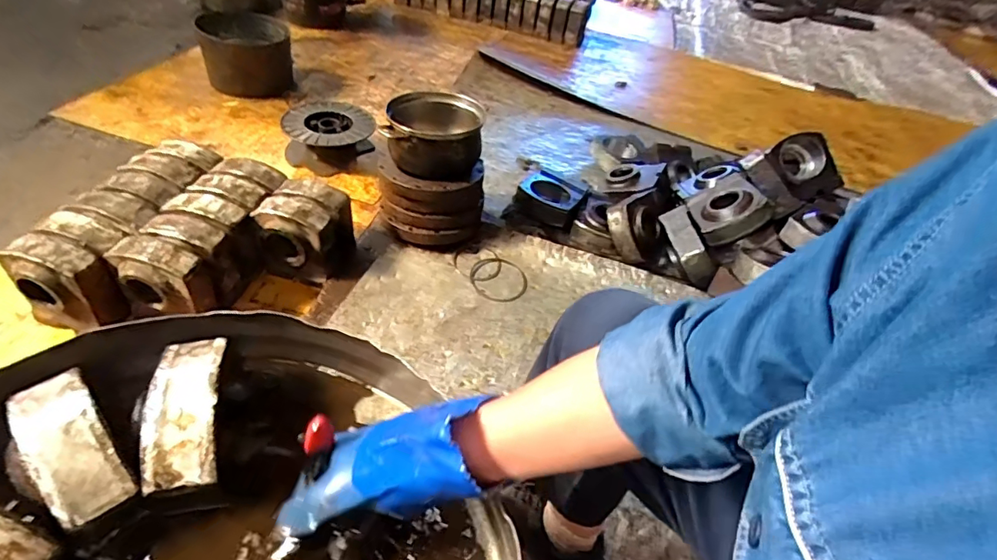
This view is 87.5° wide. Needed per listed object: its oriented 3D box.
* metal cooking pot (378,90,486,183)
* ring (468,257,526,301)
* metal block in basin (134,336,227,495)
[{"bbox_3d":[-0.149,-0.328,1.212,0.228,0.131,0.191,10,43,-3],"label":"metal cooking pot"},{"bbox_3d":[-0.001,0.000,1.250,0.139,0.007,0.133,5,56,-7],"label":"ring"},{"bbox_3d":[-0.316,0.122,0.512,0.076,0.034,0.158,-3,45,-17],"label":"metal block in basin"}]

